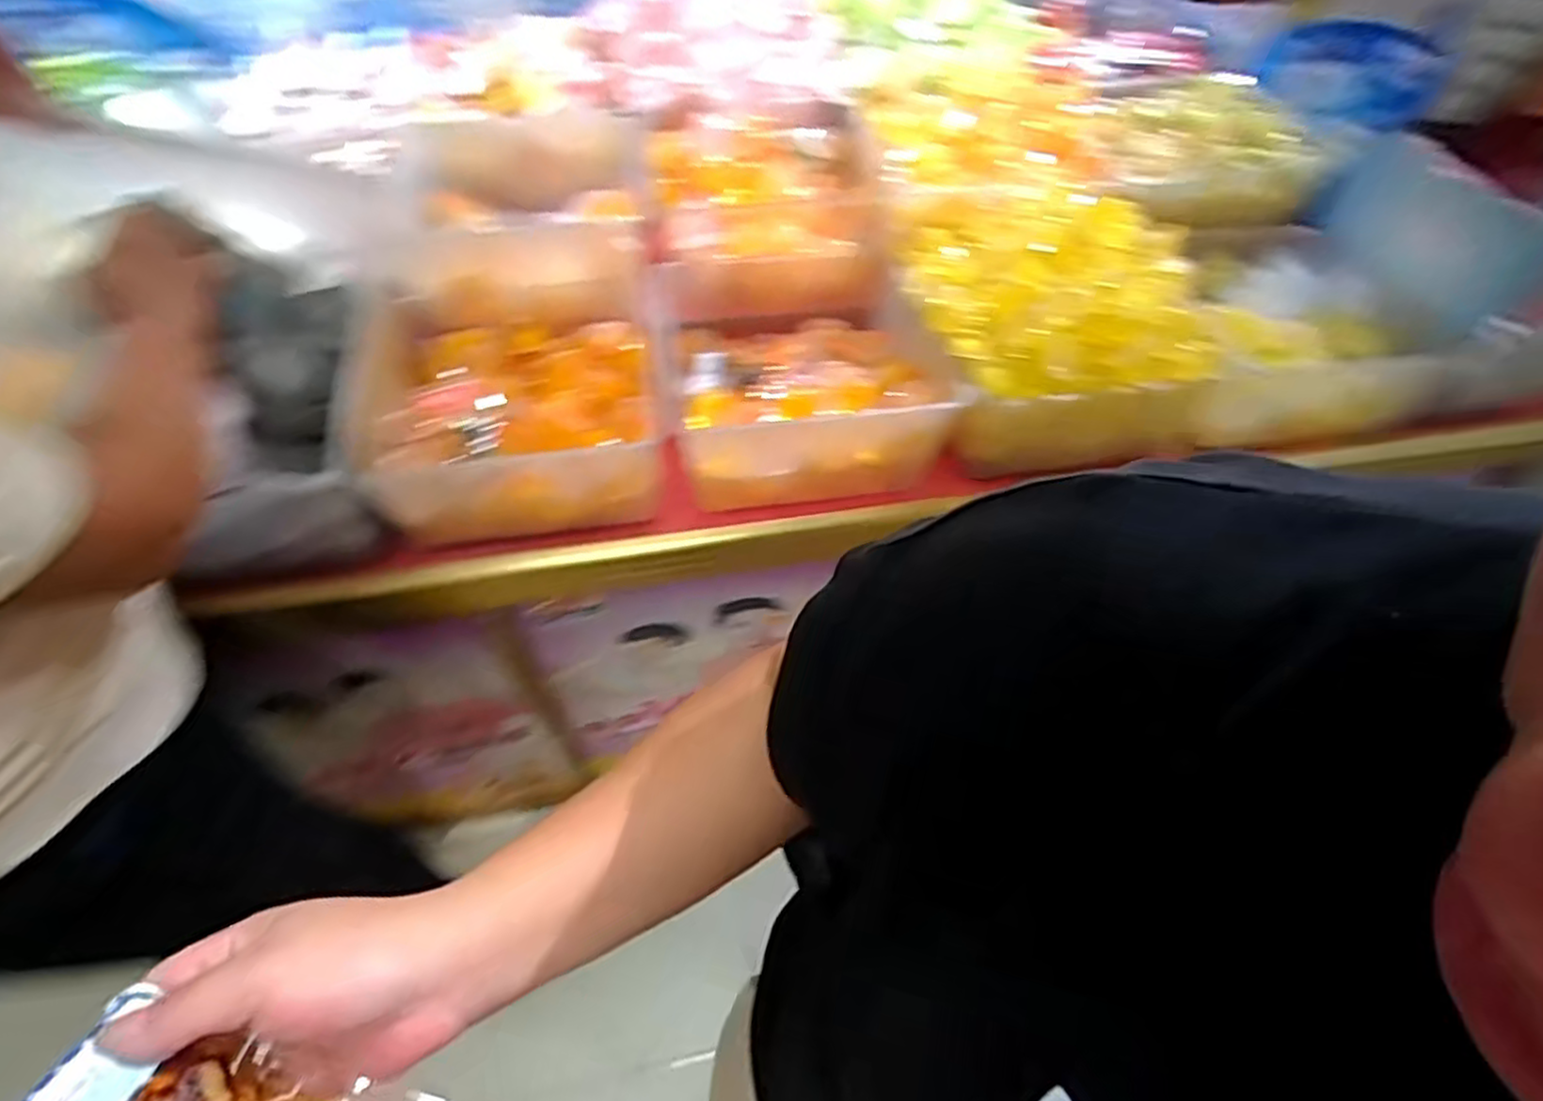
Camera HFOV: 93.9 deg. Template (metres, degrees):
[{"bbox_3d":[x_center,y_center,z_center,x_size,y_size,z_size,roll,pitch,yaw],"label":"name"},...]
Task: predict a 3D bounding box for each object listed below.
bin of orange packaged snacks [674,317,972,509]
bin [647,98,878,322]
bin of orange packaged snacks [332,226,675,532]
[{"bbox_3d":[0.033,-0.198,0.838,0.288,0.123,0.280,-6,53,-5],"label":"bin of orange packaged snacks"},{"bbox_3d":[-0.010,-0.456,0.968,0.300,0.138,0.334,-3,53,-3],"label":"bin"},{"bbox_3d":[-0.274,-0.182,0.779,0.295,0.166,0.297,-8,53,-6],"label":"bin of orange packaged snacks"}]

